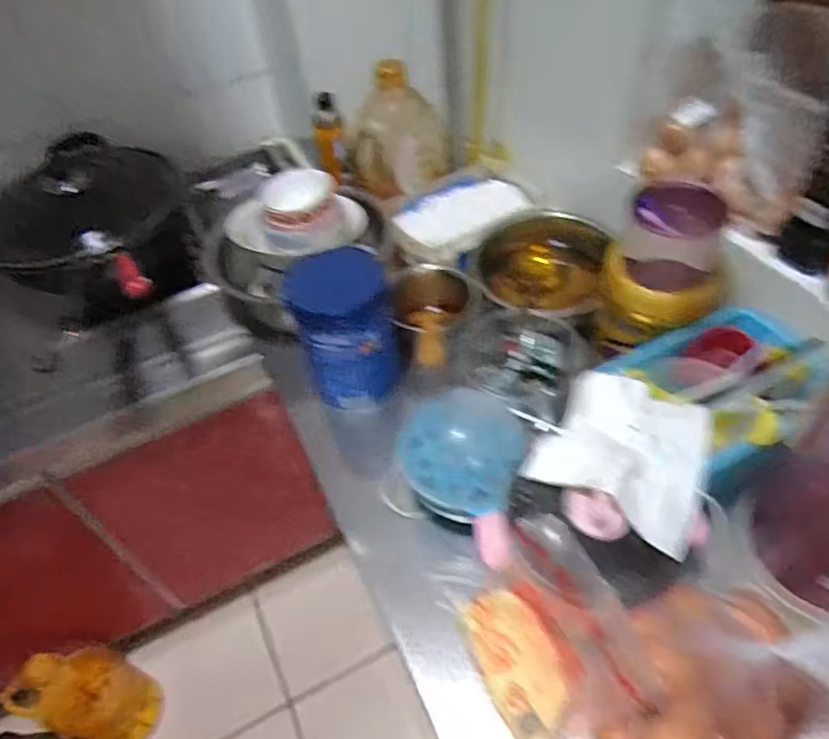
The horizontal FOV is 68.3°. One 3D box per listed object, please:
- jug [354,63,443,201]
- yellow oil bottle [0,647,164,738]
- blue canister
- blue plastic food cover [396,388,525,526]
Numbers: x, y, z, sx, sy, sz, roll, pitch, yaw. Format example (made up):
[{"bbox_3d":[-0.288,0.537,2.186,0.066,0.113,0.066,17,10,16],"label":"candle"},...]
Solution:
[{"bbox_3d":[-0.033,-0.392,0.996,0.098,0.195,0.118,23,55,24],"label":"jug"},{"bbox_3d":[-0.633,0.617,1.171,0.147,0.341,0.149,13,52,17],"label":"yellow oil bottle"},{"bbox_3d":[-0.091,-0.054,0.812,0.115,0.190,0.113,-21,50,-12],"label":"blue canister"},{"bbox_3d":[0.051,0.094,0.707,0.132,0.070,0.146,13,52,17],"label":"blue plastic food cover"}]

